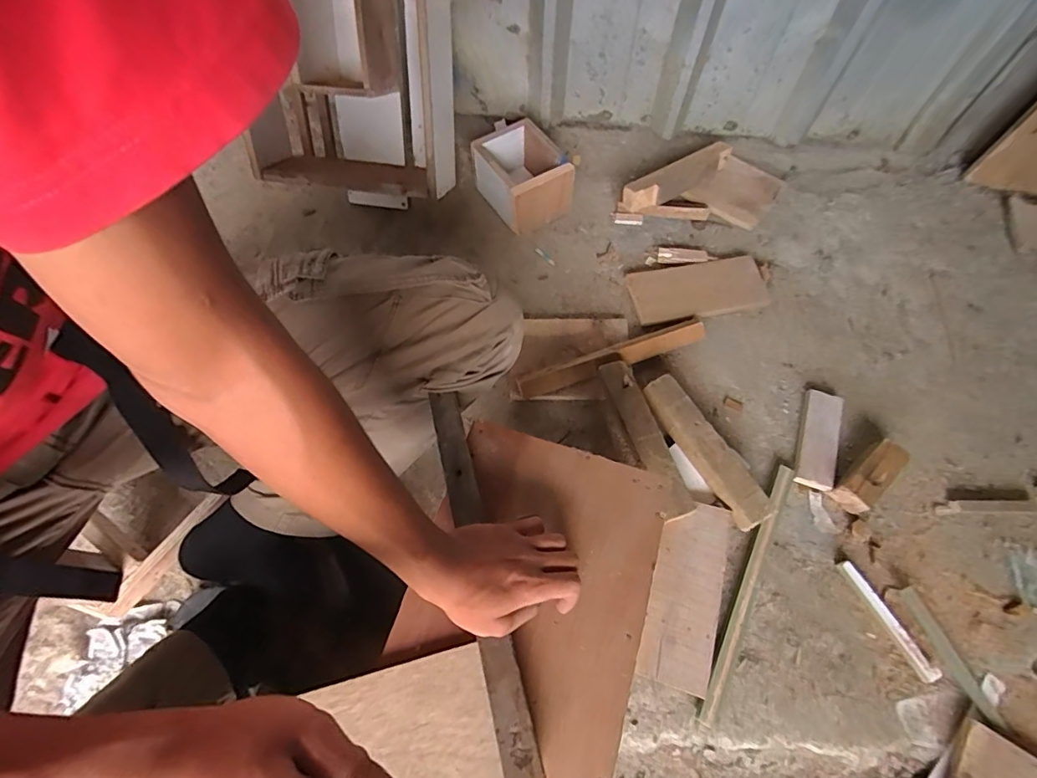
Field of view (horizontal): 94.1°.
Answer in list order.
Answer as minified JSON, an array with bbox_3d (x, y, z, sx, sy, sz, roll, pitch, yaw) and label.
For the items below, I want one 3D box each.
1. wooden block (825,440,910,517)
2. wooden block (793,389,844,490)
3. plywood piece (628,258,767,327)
[{"bbox_3d":[0.509,0.127,0.705,0.121,0.048,0.053,-37,70,-14],"label":"wooden block"},{"bbox_3d":[0.457,0.076,0.735,0.051,0.023,0.156,21,68,10],"label":"wooden block"},{"bbox_3d":[0.315,-0.175,0.849,0.230,0.021,0.110,-11,66,-4],"label":"plywood piece"}]

